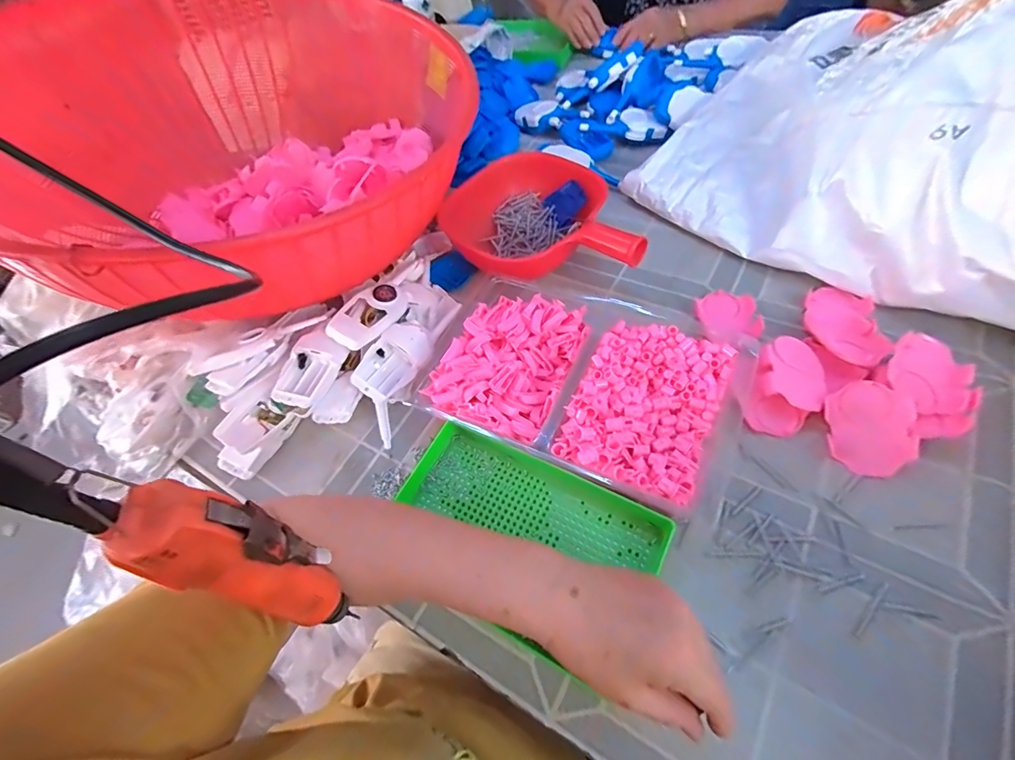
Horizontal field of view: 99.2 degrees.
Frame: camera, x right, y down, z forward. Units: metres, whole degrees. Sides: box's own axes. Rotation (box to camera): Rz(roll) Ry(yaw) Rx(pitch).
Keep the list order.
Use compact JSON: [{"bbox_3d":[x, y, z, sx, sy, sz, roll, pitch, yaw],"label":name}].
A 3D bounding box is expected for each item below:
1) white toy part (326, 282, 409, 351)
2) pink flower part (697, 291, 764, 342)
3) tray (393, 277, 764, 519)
[{"bbox_3d":[-0.172,-0.082,0.532,0.060,0.031,0.104,26,65,17],"label":"white toy part"},{"bbox_3d":[0.269,-0.077,0.524,0.065,0.016,0.071,-5,57,7],"label":"pink flower part"},{"bbox_3d":[0.072,-0.006,0.468,0.308,0.042,0.203,20,63,20],"label":"tray"}]

